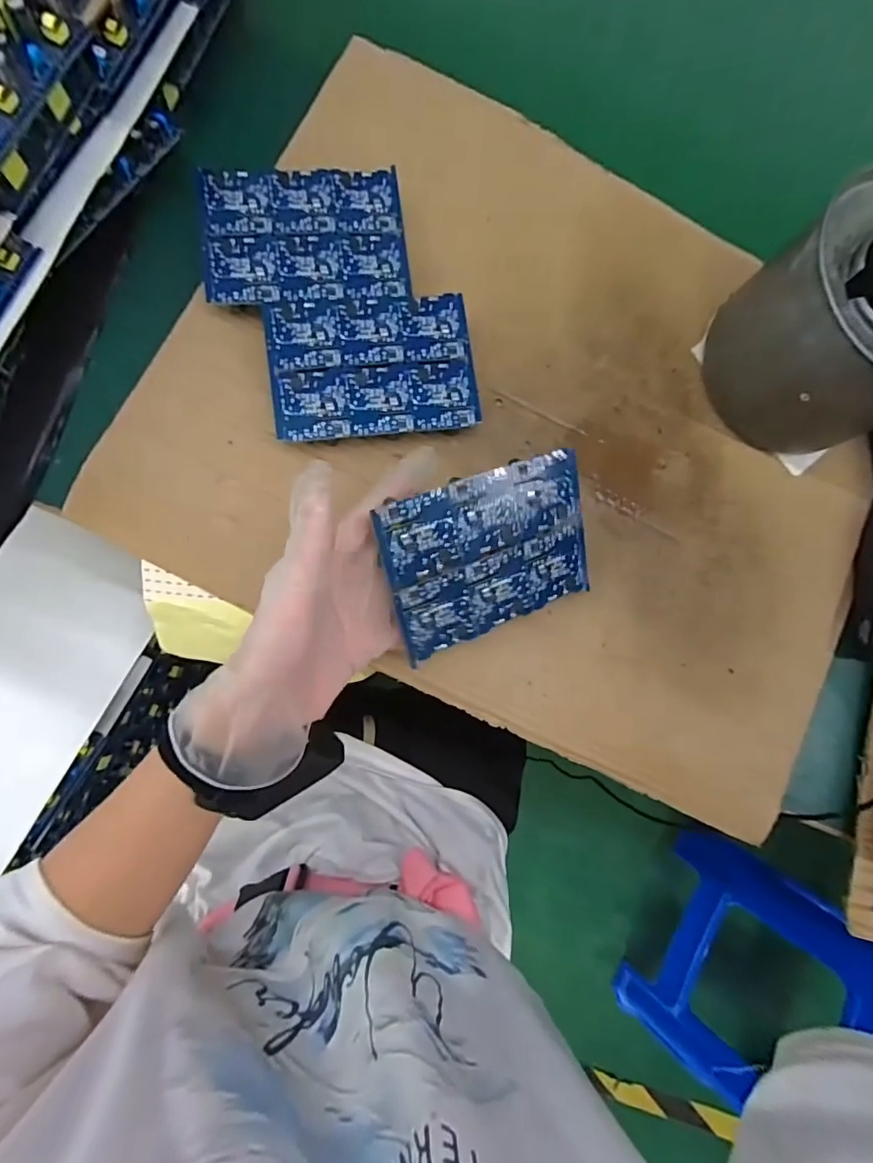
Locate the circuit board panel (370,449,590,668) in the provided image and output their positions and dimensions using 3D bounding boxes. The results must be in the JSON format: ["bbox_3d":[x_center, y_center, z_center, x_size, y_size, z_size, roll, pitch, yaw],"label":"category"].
[{"bbox_3d":[0.035,-0.017,0.311,0.131,0.004,0.094,-21,113,-20],"label":"circuit board panel"}]

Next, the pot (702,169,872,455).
[{"bbox_3d":[0.271,-0.166,0.346,0.135,0.109,0.129,-16,85,-8],"label":"pot"}]

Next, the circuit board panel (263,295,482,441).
[{"bbox_3d":[-0.042,-0.143,0.355,0.133,0.019,0.094,-6,84,-7],"label":"circuit board panel"}]

